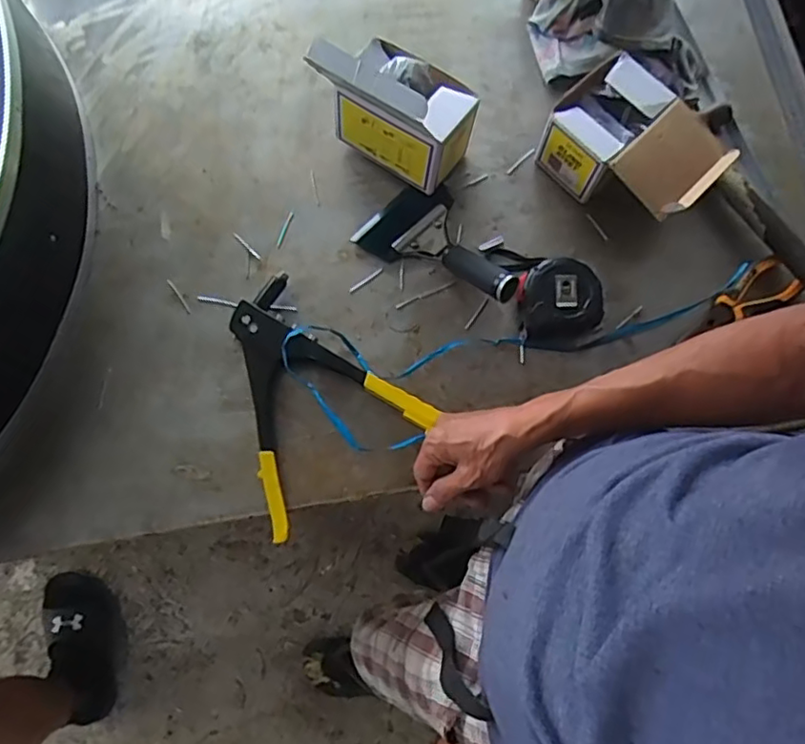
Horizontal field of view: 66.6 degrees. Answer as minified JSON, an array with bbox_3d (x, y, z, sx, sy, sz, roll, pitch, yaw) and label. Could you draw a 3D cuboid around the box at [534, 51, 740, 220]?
[{"bbox_3d":[0.242,-0.232,0.651,0.165,0.086,0.113,43,79,9],"label":"box"}]

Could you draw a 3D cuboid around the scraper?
[{"bbox_3d":[0.048,-0.135,0.645,0.179,0.030,0.100,35,78,24],"label":"scraper"}]

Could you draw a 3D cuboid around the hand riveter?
[{"bbox_3d":[-0.110,0.033,0.608,0.214,0.033,0.186,44,79,9],"label":"hand riveter"}]

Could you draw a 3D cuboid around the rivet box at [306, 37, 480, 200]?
[{"bbox_3d":[-0.001,-0.269,0.613,0.135,0.168,0.111,32,78,6],"label":"rivet box"}]

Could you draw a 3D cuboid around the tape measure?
[{"bbox_3d":[0.161,-0.073,0.633,0.085,0.043,0.086,0,76,-1],"label":"tape measure"}]

